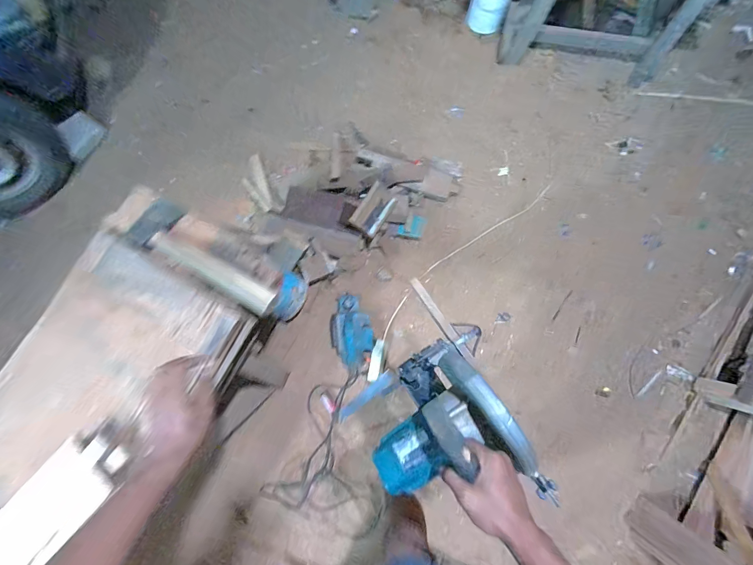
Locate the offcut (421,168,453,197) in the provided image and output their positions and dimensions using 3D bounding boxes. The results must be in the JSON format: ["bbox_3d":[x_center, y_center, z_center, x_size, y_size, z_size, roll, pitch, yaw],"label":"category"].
[{"bbox_3d":[0.268,-0.437,1.463,0.123,0.014,0.112,17,86,-3],"label":"offcut"}]

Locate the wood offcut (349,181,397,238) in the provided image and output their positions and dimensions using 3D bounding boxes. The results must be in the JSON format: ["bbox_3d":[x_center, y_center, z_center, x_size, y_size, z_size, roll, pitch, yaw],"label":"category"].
[{"bbox_3d":[-0.012,-0.281,1.302,0.105,0.071,0.188,34,80,8],"label":"wood offcut"}]

